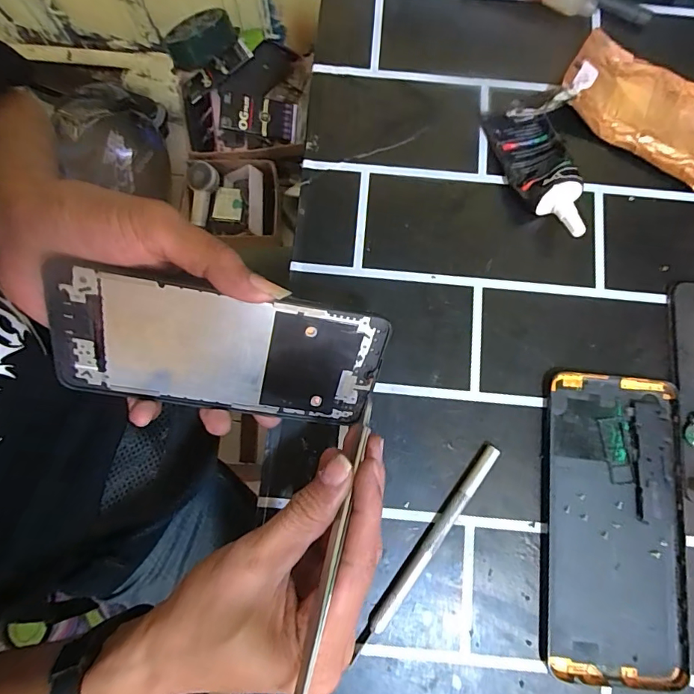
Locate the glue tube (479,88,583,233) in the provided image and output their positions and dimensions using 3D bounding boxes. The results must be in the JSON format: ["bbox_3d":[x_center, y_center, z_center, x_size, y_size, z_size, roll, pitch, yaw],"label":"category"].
[{"bbox_3d":[0.117,-0.110,0.283,0.044,0.029,0.092,-8,80,-2],"label":"glue tube"}]

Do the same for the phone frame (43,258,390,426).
[{"bbox_3d":[-0.063,0.003,0.234,0.158,0.004,0.071,10,123,-10],"label":"phone frame"}]

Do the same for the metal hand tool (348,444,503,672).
[{"bbox_3d":[0.044,0.110,0.253,0.008,0.007,0.130,37,82,6],"label":"metal hand tool"}]

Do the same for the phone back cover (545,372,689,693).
[{"bbox_3d":[0.150,0.098,0.257,0.073,0.006,0.161,6,80,0],"label":"phone back cover"}]

